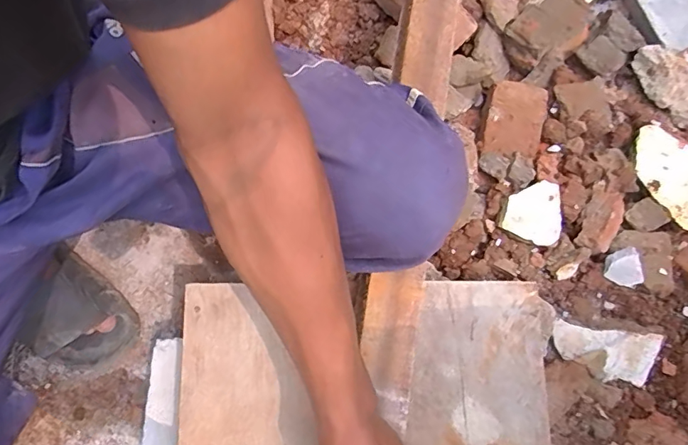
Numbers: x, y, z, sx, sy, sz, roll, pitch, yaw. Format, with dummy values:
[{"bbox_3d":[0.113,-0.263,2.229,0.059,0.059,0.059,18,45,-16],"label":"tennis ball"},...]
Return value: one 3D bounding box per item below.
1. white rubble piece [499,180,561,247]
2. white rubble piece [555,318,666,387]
[{"bbox_3d":[0.268,-0.017,0.660,0.081,0.016,0.086,0,78,0],"label":"white rubble piece"},{"bbox_3d":[0.353,0.177,0.641,0.128,0.013,0.068,8,94,15],"label":"white rubble piece"}]

